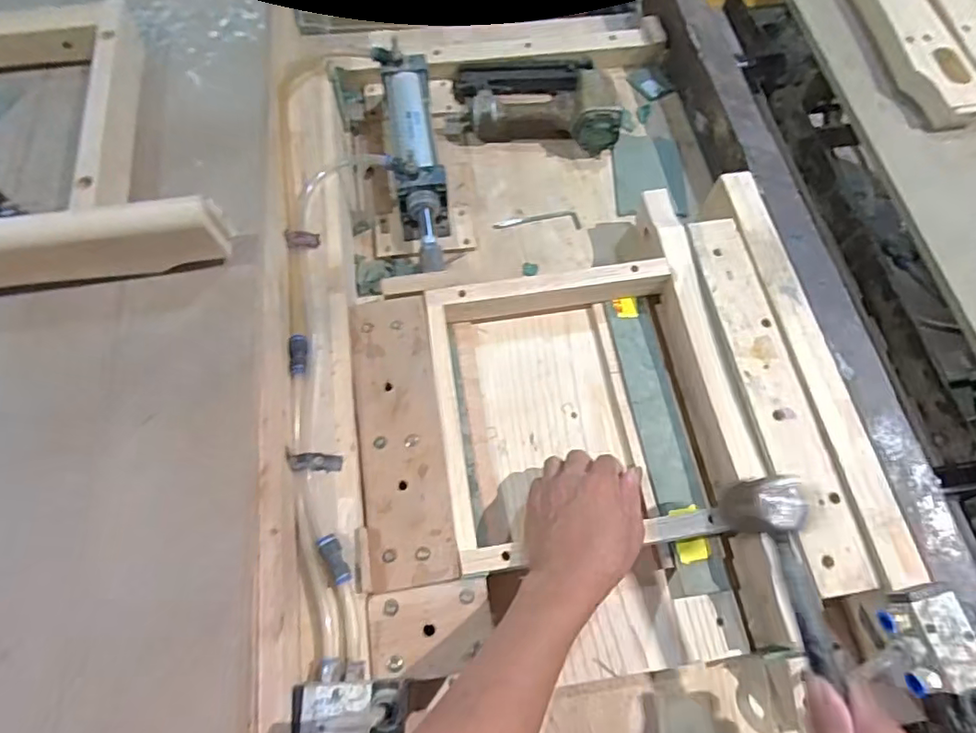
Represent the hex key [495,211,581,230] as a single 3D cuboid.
[{"bbox_3d":[0.063,-0.189,0.721,0.109,0.004,0.031,-1,67,-2],"label":"hex key"}]

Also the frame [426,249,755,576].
[{"bbox_3d":[0.100,0.039,0.577,0.294,0.057,0.290,-8,67,-5],"label":"frame"}]

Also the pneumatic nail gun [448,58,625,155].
[{"bbox_3d":[0.065,-0.370,0.765,0.223,0.062,0.144,5,67,0],"label":"pneumatic nail gun"}]

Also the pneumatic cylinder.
[{"bbox_3d":[-0.089,-0.249,0.688,0.065,0.082,0.315,-8,67,-5],"label":"pneumatic cylinder"}]

